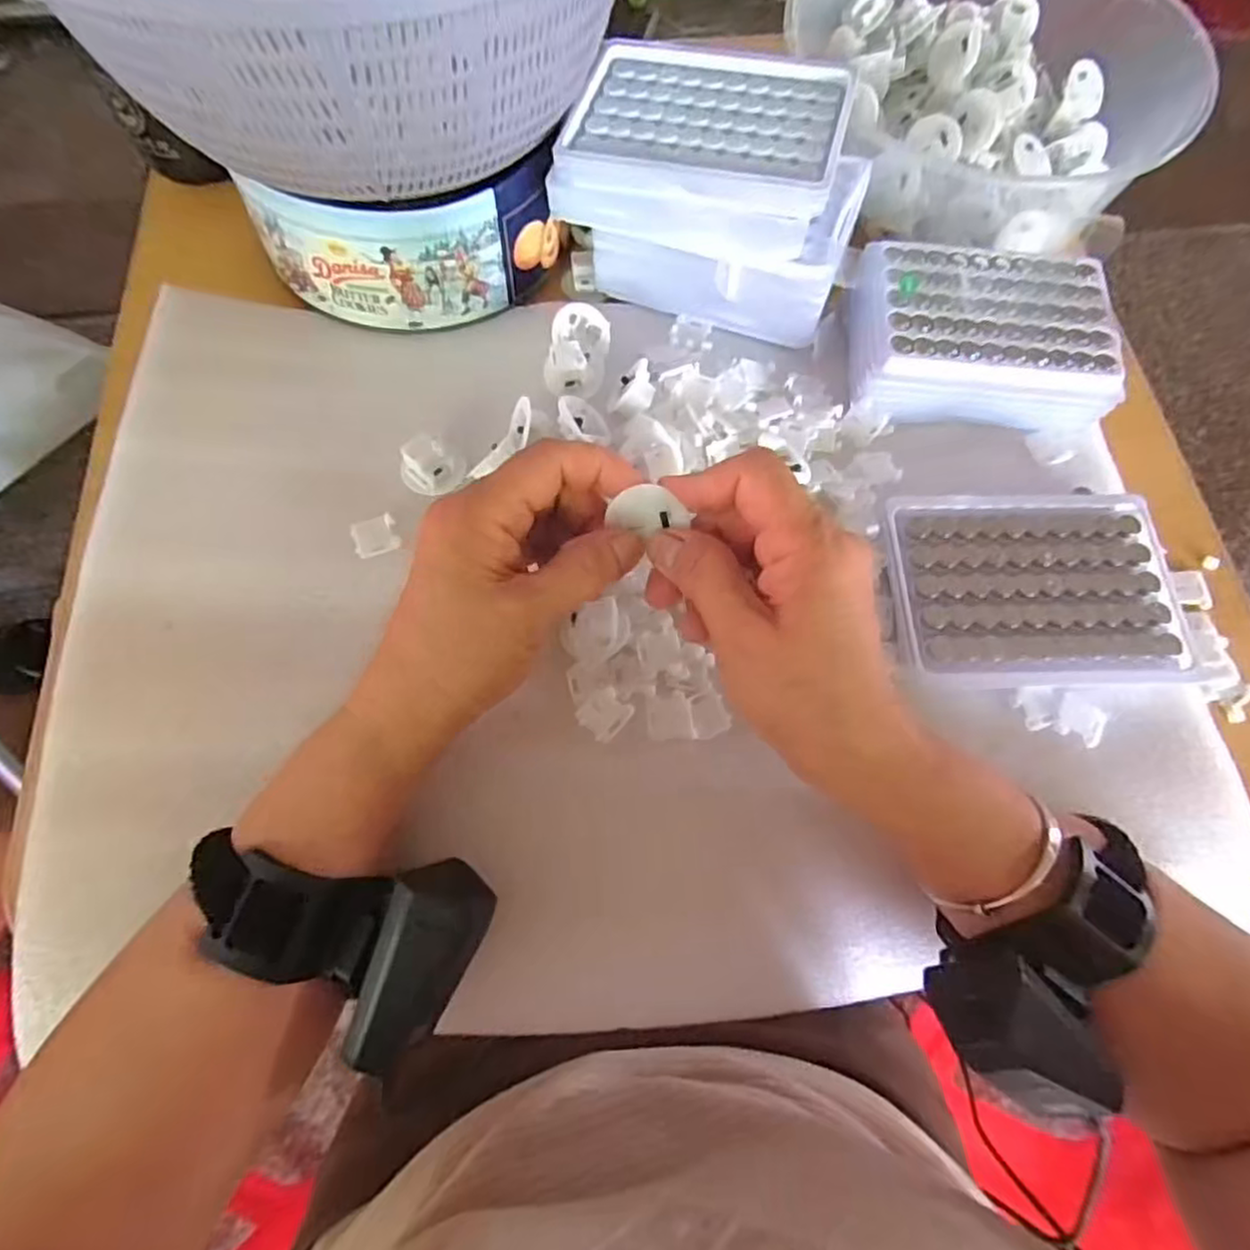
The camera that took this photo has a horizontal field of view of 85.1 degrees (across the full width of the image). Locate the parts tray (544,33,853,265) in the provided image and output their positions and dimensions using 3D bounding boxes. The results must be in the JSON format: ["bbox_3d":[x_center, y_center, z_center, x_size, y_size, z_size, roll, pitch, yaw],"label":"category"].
[{"bbox_3d":[0.040,-0.243,0.342,0.130,0.035,0.105,15,70,5],"label":"parts tray"}]

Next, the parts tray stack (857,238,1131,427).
[{"bbox_3d":[0.189,-0.153,0.365,0.128,0.033,0.097,3,70,0],"label":"parts tray stack"}]

